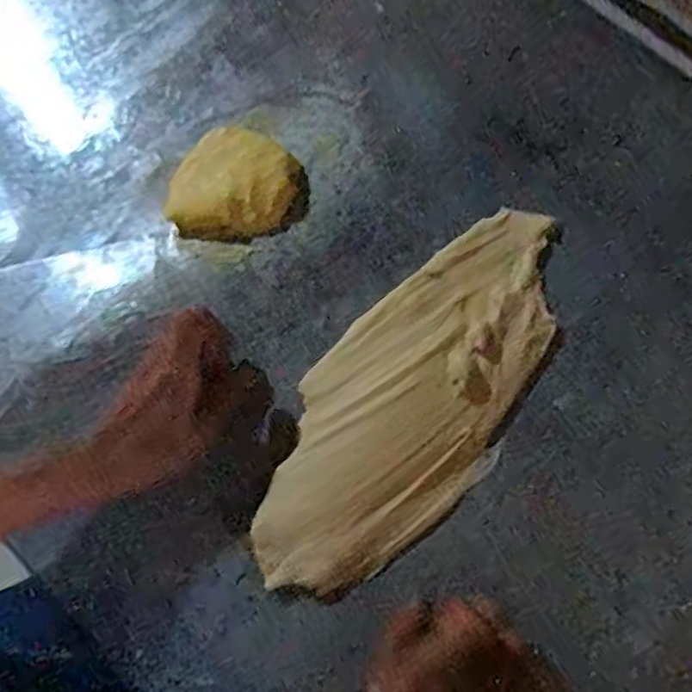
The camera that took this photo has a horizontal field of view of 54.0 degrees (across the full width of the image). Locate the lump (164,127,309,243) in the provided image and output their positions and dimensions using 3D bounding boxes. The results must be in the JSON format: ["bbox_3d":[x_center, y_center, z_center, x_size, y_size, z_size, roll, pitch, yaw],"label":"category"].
[{"bbox_3d":[-0.084,-0.125,0.529,0.106,0.029,0.082,5,74,4],"label":"lump"}]

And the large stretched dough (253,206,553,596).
[{"bbox_3d":[0.051,0.034,0.484,0.131,0.020,0.307,39,79,13],"label":"large stretched dough"}]

